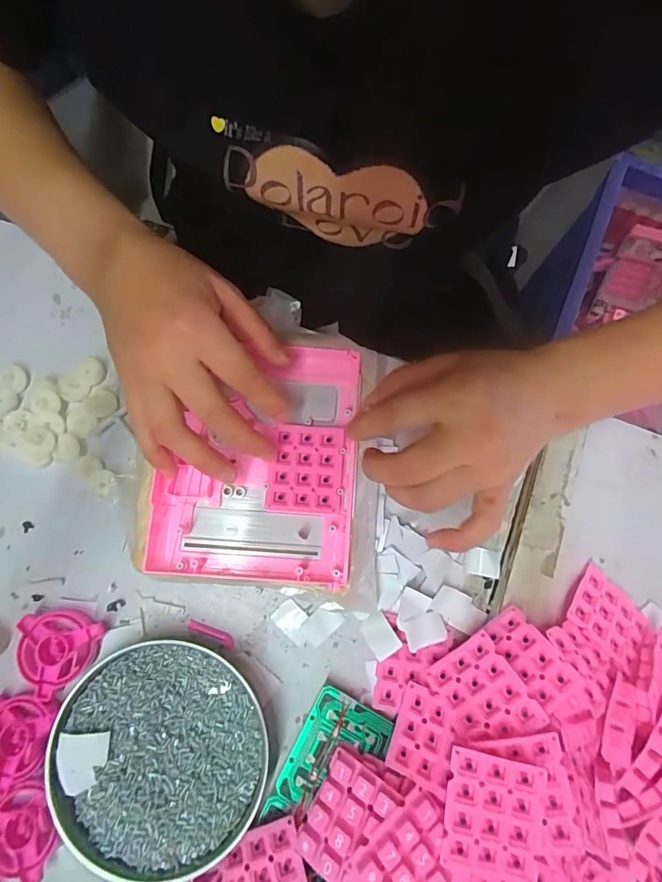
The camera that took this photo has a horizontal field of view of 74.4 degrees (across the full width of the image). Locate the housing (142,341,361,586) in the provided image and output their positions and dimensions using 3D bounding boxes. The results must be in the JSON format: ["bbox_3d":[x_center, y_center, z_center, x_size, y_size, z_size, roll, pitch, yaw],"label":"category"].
[{"bbox_3d":[-0.049,0.013,0.307,0.129,0.020,0.161,5,75,-1],"label":"housing"}]

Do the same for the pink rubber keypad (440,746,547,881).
[{"bbox_3d":[0.089,0.208,0.240,0.050,0.006,0.062,8,82,7],"label":"pink rubber keypad"}]

